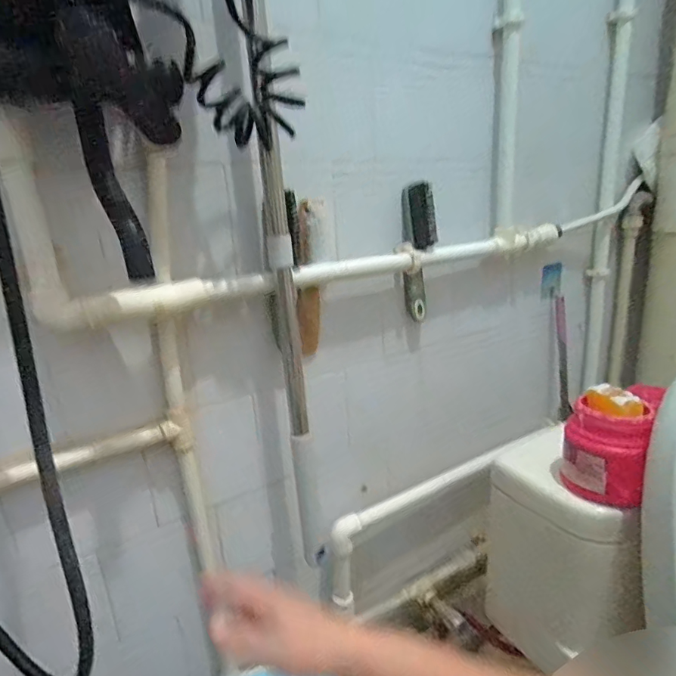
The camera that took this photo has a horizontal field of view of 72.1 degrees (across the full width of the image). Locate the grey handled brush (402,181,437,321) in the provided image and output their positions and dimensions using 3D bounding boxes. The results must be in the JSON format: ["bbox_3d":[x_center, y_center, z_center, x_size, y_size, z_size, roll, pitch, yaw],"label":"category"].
[{"bbox_3d":[0.125,-0.128,0.720,0.049,0.204,0.036,-6,16,-7],"label":"grey handled brush"}]

